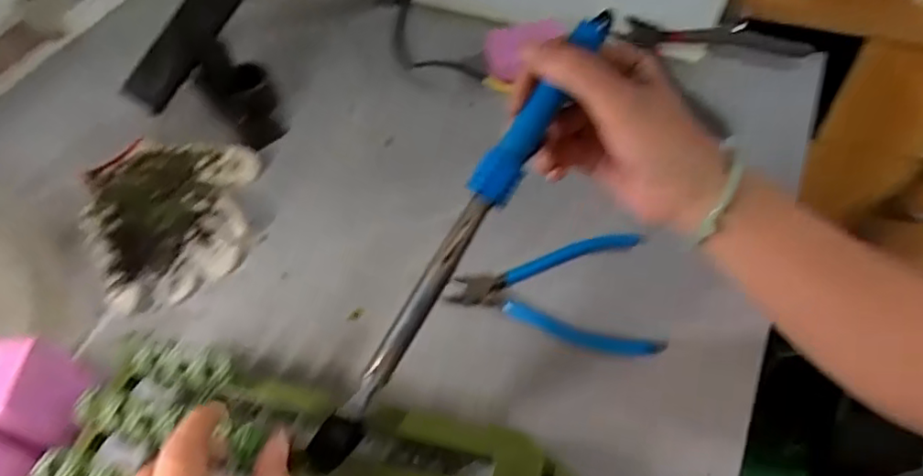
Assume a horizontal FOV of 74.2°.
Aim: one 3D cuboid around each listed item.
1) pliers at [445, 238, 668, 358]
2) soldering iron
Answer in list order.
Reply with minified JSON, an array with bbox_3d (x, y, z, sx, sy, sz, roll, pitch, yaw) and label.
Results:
[{"bbox_3d":[0.072,0.032,0.451,0.150,0.014,0.091,10,55,13],"label":"pliers"},{"bbox_3d":[-0.001,0.003,0.338,0.020,0.021,0.289,33,94,26],"label":"soldering iron"}]

